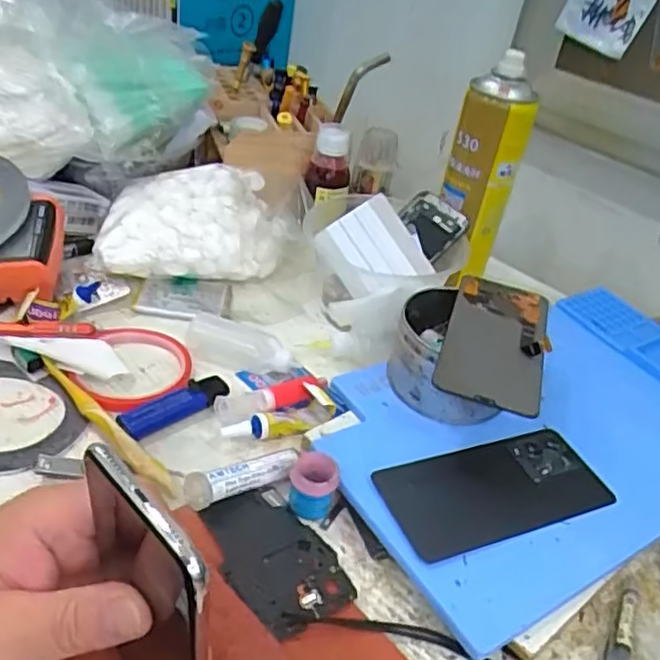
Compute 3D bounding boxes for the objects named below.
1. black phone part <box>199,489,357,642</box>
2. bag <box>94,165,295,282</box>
[{"bbox_3d":[-0.033,0.134,0.407,0.060,0.007,0.096,-17,43,-33],"label":"black phone part"},{"bbox_3d":[-0.132,-0.105,0.648,0.171,0.065,0.108,-5,39,-17],"label":"bag"}]

